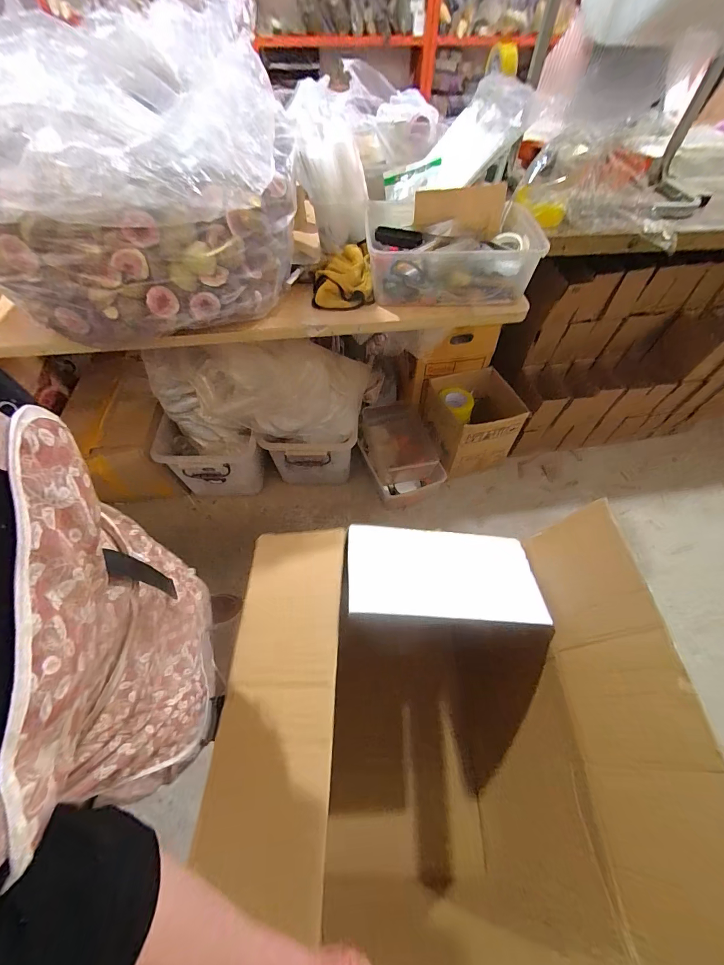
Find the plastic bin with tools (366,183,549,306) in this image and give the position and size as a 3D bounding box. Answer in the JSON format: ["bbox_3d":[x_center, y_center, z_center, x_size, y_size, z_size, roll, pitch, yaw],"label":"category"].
[{"bbox_3d":[0.198,-0.502,0.788,0.365,0.145,0.237,1,55,1],"label":"plastic bin with tools"}]

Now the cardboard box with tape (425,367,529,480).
[{"bbox_3d":[0.398,-0.208,1.341,0.290,0.285,0.253,-12,56,-8],"label":"cardboard box with tape"}]

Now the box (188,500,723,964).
[{"bbox_3d":[0.101,0.411,0.689,0.644,0.527,0.567,0,55,1],"label":"box"}]

